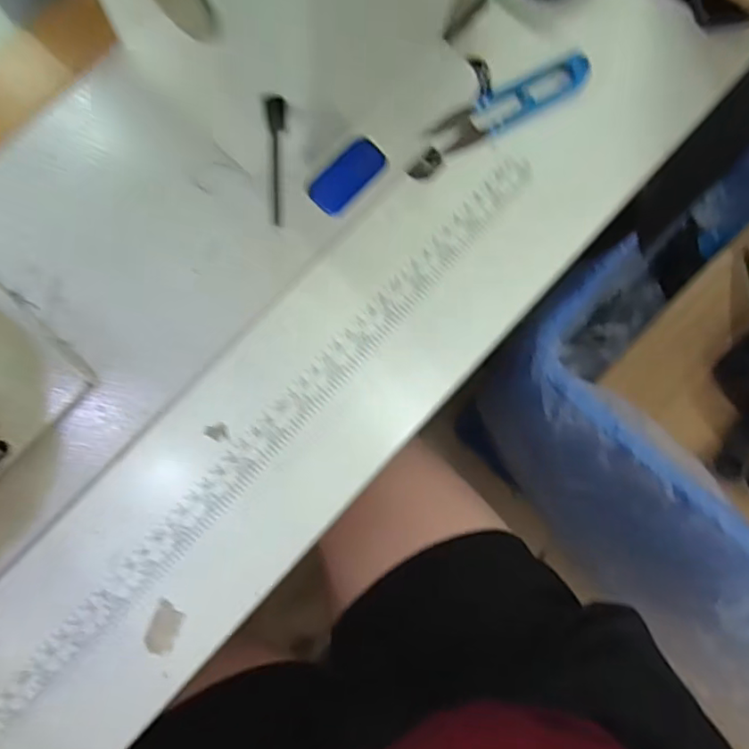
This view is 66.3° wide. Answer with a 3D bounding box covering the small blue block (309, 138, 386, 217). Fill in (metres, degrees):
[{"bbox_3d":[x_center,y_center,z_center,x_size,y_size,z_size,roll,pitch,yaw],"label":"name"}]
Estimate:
[{"bbox_3d":[-0.017,-0.125,0.361,0.024,0.006,0.053,42,81,8],"label":"small blue block"}]

